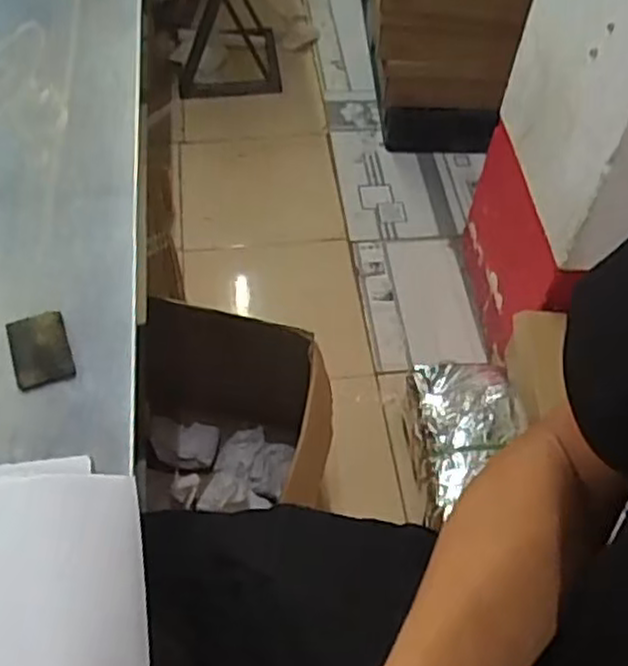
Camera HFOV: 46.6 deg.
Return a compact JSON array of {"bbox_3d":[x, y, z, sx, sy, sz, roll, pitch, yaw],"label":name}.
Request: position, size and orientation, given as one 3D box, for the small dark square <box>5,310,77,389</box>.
[{"bbox_3d":[-0.243,0.012,0.644,0.047,0.010,0.072,-16,56,-14],"label":"small dark square"}]

